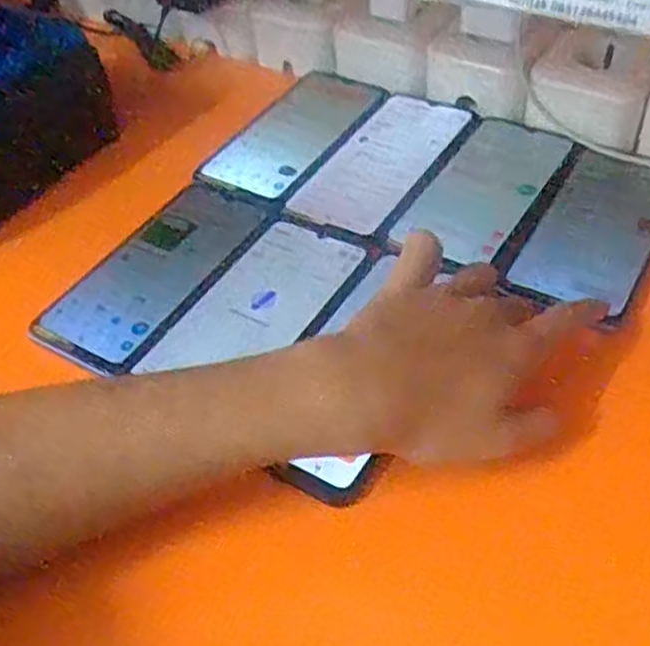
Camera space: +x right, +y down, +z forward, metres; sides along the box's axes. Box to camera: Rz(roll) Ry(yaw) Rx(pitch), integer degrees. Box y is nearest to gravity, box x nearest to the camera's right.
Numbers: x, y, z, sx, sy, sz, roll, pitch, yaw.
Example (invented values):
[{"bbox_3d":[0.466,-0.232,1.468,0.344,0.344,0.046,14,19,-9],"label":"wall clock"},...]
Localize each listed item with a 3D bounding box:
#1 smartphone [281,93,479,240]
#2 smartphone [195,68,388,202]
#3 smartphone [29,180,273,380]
[{"bbox_3d":[0.042,-0.117,0.561,0.077,0.006,0.158,24,55,25],"label":"smartphone"},{"bbox_3d":[-0.023,-0.146,0.599,0.080,0.008,0.157,25,55,25],"label":"smartphone"},{"bbox_3d":[-0.108,-0.036,0.505,0.075,0.005,0.162,23,54,24],"label":"smartphone"}]

